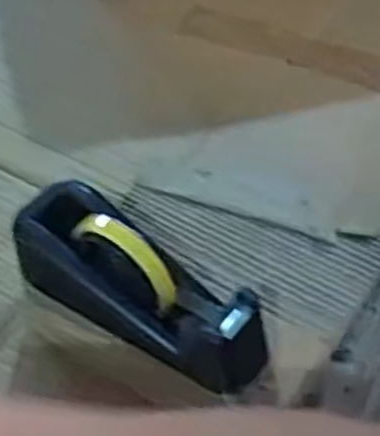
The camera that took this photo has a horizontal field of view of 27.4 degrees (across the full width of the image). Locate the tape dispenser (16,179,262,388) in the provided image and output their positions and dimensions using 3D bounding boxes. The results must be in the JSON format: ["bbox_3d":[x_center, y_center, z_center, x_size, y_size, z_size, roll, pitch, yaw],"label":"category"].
[{"bbox_3d":[-0.036,0.045,0.523,0.184,0.069,0.067,28,57,27],"label":"tape dispenser"}]

